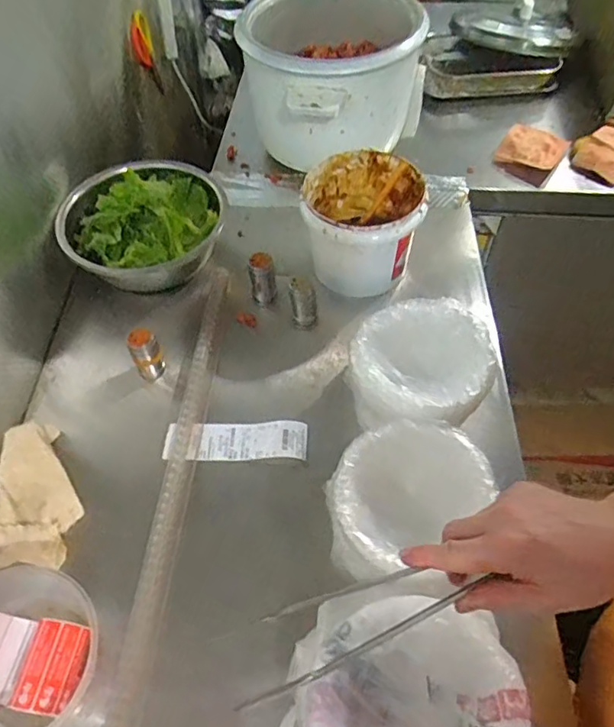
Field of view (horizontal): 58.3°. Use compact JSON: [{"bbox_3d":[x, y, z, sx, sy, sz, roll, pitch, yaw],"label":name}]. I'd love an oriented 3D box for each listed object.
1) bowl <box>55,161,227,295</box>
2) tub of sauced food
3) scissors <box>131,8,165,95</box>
[{"bbox_3d":[-0.269,-0.231,0.926,0.228,0.080,0.263,29,67,-1],"label":"bowl"},{"bbox_3d":[0.087,-0.220,0.886,0.175,0.166,0.171,-1,55,1],"label":"tub of sauced food"},{"bbox_3d":[-0.328,-0.621,1.121,0.007,0.181,0.072,15,60,8],"label":"scissors"}]

